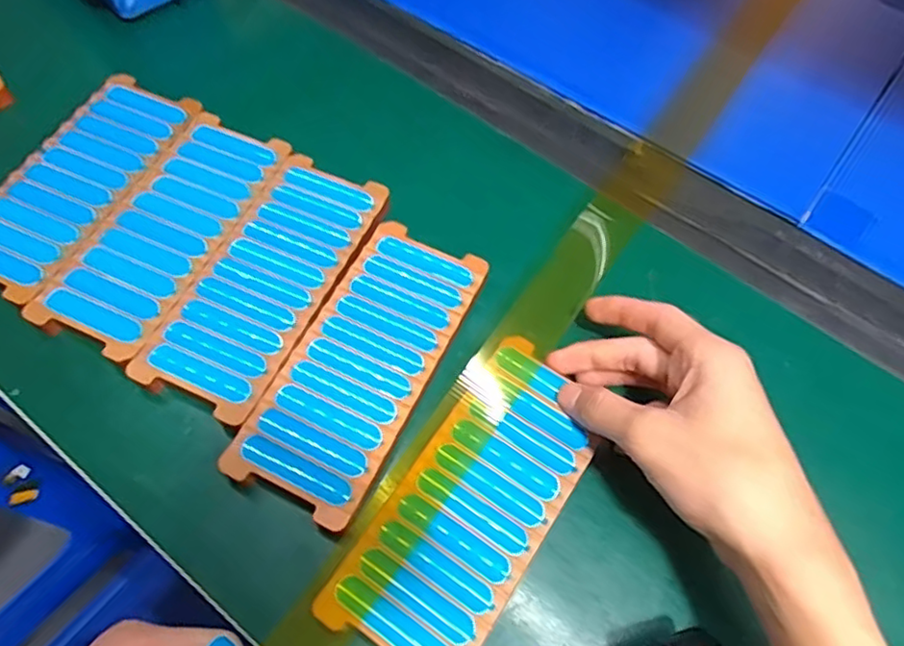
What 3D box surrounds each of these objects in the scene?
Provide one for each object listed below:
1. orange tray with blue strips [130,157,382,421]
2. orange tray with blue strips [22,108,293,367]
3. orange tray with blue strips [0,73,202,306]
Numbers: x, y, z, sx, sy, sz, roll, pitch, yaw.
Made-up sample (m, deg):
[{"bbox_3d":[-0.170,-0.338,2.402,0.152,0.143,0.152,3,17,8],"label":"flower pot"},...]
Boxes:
[{"bbox_3d":[-0.108,-0.027,0.375,0.075,0.005,0.168,23,64,10],"label":"orange tray with blue strips"},{"bbox_3d":[-0.177,-0.060,0.393,0.074,0.010,0.171,23,64,10],"label":"orange tray with blue strips"},{"bbox_3d":[-0.244,-0.093,0.413,0.074,0.012,0.174,23,63,9],"label":"orange tray with blue strips"}]

